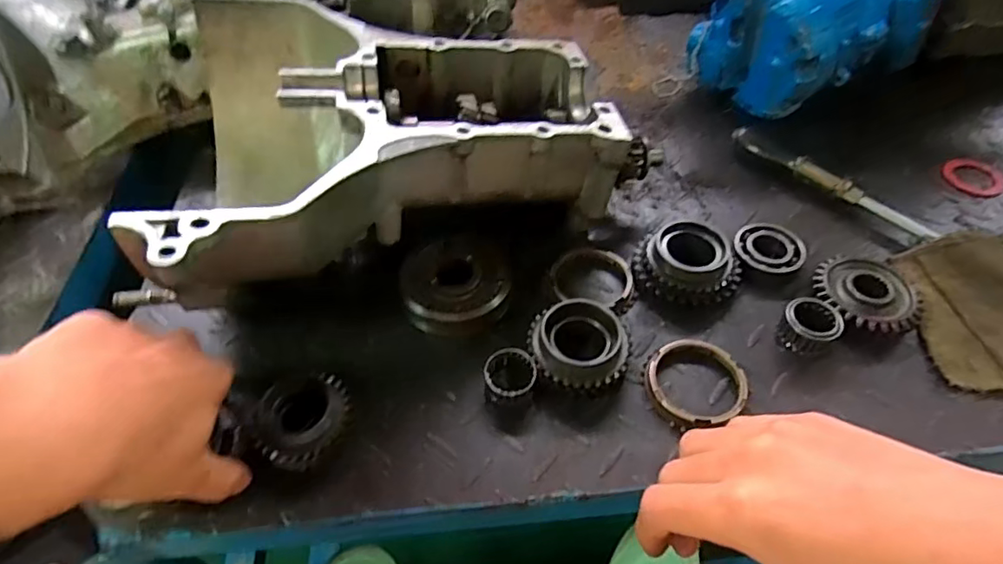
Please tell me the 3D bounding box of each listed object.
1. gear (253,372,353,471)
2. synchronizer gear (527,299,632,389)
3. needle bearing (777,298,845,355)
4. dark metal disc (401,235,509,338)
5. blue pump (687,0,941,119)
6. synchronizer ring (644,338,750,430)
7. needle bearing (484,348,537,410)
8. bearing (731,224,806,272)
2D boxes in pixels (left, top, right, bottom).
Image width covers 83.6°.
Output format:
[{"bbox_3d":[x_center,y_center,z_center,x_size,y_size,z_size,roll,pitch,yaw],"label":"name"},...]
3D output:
[{"bbox_3d":[-0.118,0.085,0.338,0.050,0.030,0.056,-2,51,2],"label":"gear"},{"bbox_3d":[0.051,0.043,0.365,0.062,0.030,0.056,-13,52,-7],"label":"synchronizer gear"},{"bbox_3d":[0.209,0.031,0.382,0.034,0.027,0.034,-2,51,2],"label":"needle bearing"},{"bbox_3d":[-0.032,0.003,0.410,0.075,0.026,0.077,-2,51,2],"label":"dark metal disc"},{"bbox_3d":[0.308,-0.241,0.540,0.219,0.120,0.123,-20,53,-13],"label":"blue pump"},{"bbox_3d":[0.123,0.064,0.360,0.060,0.013,0.056,-15,52,-9],"label":"synchronizer ring"},{"bbox_3d":[0.006,0.061,0.358,0.032,0.019,0.033,-2,51,2],"label":"needle bearing"},{"bbox_3d":[0.205,-0.023,0.435,0.051,0.019,0.045,29,58,24],"label":"bearing"}]

